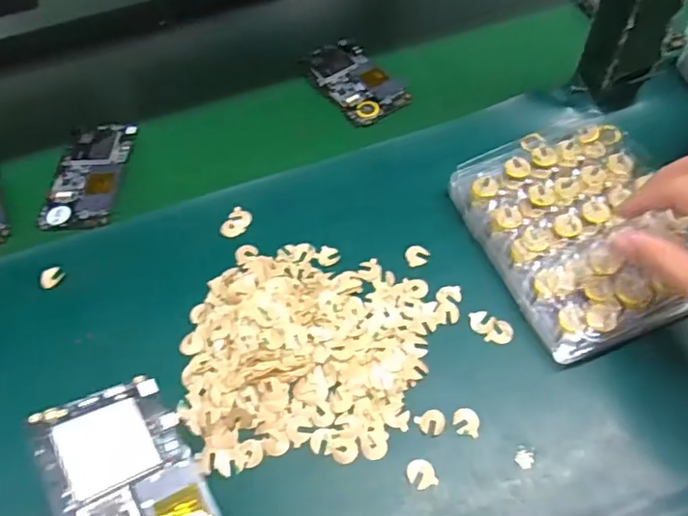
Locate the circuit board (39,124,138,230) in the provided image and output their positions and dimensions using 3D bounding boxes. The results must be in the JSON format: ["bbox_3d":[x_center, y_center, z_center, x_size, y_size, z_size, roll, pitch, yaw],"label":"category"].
[{"bbox_3d":[-0.236,-0.082,0.524,0.064,0.008,0.121,1,61,2],"label":"circuit board"}]

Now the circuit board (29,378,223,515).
[{"bbox_3d":[-0.103,0.123,0.284,0.069,0.006,0.124,-15,64,-36],"label":"circuit board"}]

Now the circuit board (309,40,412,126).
[{"bbox_3d":[0.010,-0.181,0.571,0.064,0.012,0.116,-31,65,-15],"label":"circuit board"}]

